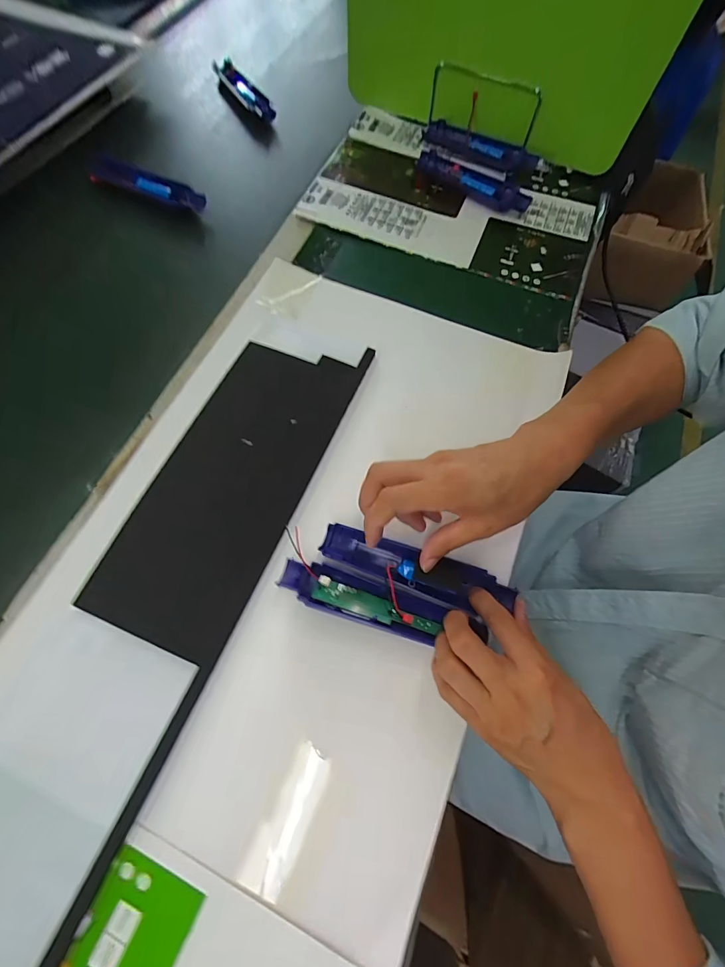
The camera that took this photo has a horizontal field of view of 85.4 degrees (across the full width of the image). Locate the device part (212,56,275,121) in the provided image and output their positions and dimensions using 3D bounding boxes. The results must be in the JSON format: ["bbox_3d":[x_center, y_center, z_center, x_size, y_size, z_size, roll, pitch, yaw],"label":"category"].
[{"bbox_3d":[-0.185,-0.603,0.603,0.031,0.026,0.148,-35,73,-13],"label":"device part"}]

